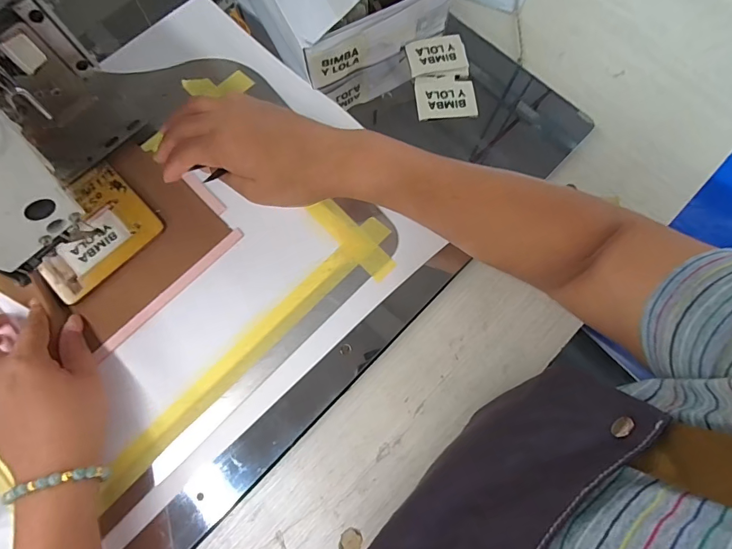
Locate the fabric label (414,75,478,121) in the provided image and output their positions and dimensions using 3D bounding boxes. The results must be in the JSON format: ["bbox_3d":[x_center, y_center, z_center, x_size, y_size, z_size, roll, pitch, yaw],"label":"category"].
[{"bbox_3d":[0.080,-0.179,0.405,0.058,0.004,0.047,-3,79,2],"label":"fabric label"}]

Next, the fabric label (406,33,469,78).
[{"bbox_3d":[0.074,-0.224,0.413,0.058,0.008,0.043,-8,76,-1],"label":"fabric label"}]

